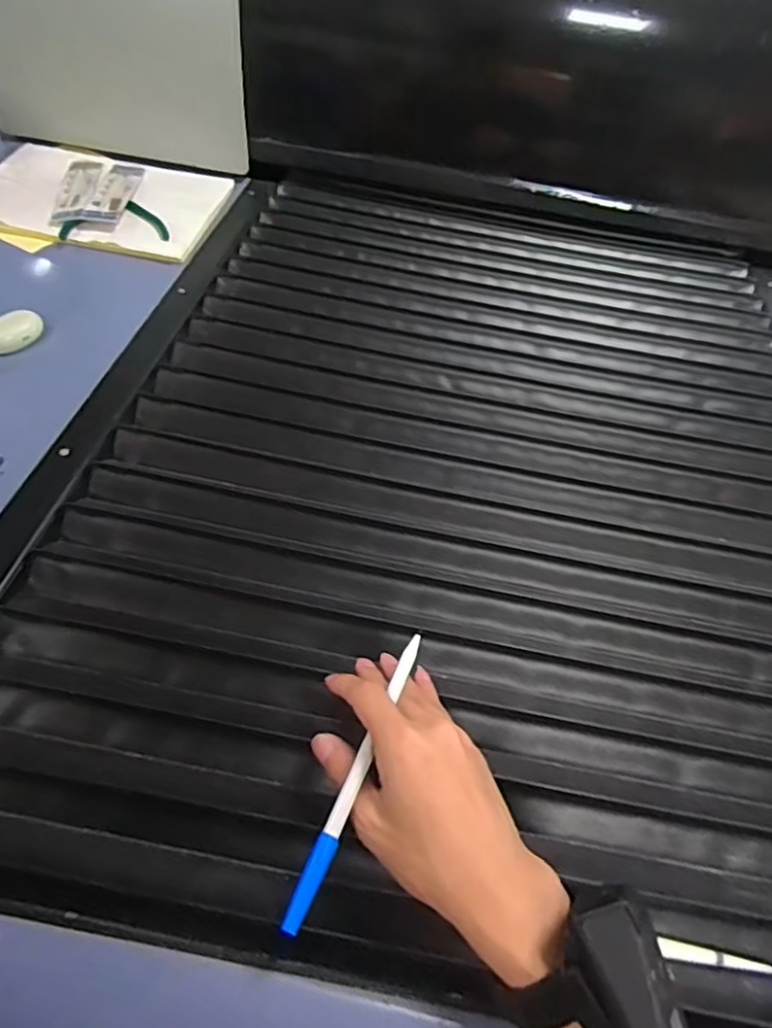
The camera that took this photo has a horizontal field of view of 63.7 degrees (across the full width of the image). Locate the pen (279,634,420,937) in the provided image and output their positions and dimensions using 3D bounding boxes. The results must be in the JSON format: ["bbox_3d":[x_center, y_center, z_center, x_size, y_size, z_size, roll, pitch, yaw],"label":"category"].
[{"bbox_3d":[-0.014,0.144,0.351,0.011,0.007,0.169,20,58,14],"label":"pen"}]

